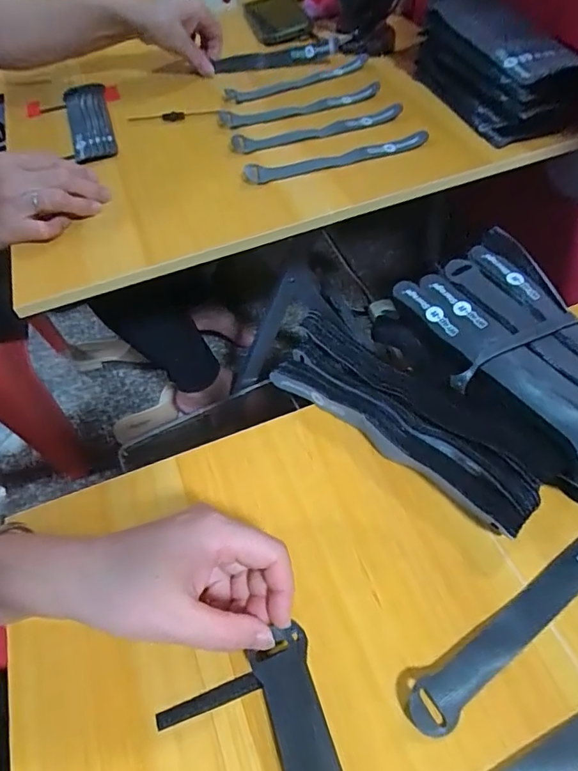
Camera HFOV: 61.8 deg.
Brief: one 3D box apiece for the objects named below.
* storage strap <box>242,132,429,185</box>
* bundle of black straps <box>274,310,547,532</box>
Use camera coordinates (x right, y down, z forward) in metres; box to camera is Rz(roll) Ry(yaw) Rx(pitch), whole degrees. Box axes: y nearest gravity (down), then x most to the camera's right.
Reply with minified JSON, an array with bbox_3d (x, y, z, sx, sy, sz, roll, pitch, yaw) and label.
[{"bbox_3d":[0.057,-0.251,0.537,0.218,0.011,0.028,-17,54,-6],"label":"storage strap"},{"bbox_3d":[0.079,0.022,0.345,0.202,0.037,0.058,34,64,26],"label":"bundle of black straps"}]

